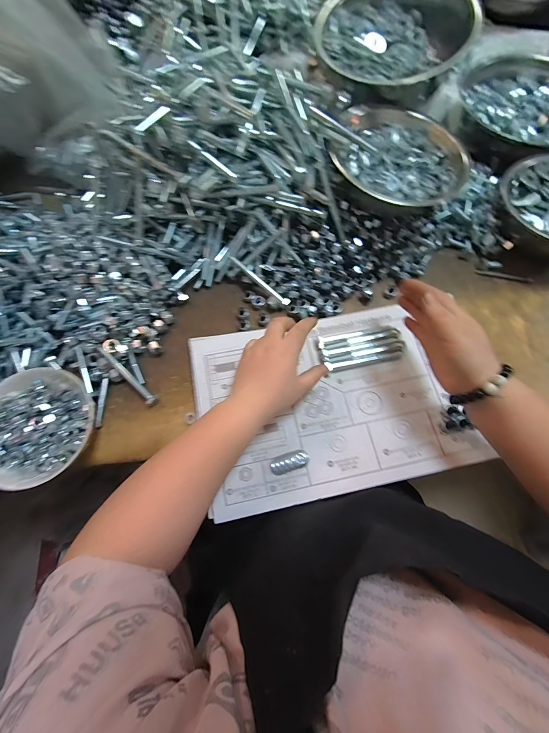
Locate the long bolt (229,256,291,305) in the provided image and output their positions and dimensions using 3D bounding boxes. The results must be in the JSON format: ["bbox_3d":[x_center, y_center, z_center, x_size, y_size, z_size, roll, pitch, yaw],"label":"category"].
[{"bbox_3d":[-0.021,-0.125,0.428,0.107,0.007,0.012,40,71,1],"label":"long bolt"}]

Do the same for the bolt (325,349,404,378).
[{"bbox_3d":[0.121,-0.007,0.395,0.100,0.007,0.013,-11,68,0],"label":"bolt"}]

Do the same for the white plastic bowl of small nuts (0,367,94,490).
[{"bbox_3d":[-0.281,0.072,0.352,0.121,0.042,0.131,0,73,1],"label":"white plastic bowl of small nuts"}]

